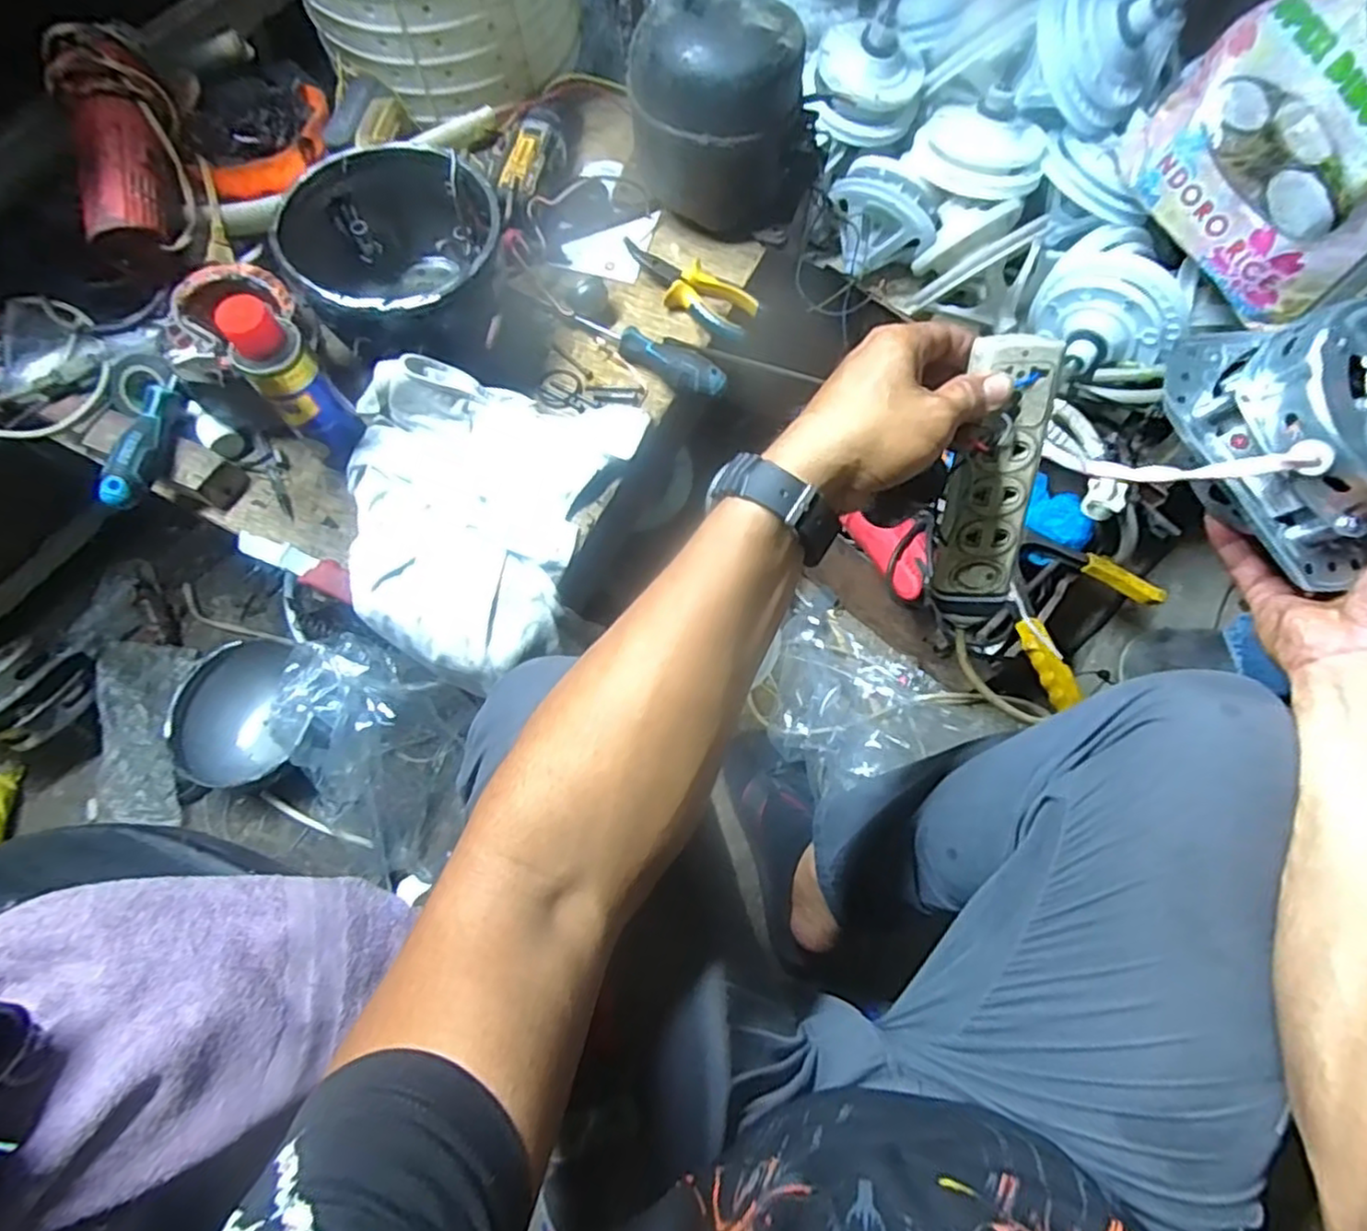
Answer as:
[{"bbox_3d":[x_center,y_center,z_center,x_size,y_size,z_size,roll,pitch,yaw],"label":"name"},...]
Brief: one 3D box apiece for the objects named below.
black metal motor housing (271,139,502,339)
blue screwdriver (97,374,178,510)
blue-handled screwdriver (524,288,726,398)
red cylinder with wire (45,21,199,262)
[{"bbox_3d":[-0.246,-0.307,0.606,0.170,0.110,0.175,0,69,-1],"label":"black metal motor housing"},{"bbox_3d":[-0.445,-0.143,0.570,0.023,0.030,0.117,7,69,2],"label":"blue screwdriver"},{"bbox_3d":[-0.055,-0.265,0.653,0.223,0.034,0.032,35,73,12],"label":"blue-handled screwdriver"},{"bbox_3d":[-0.478,-0.398,0.595,0.081,0.078,0.193,-19,71,-8],"label":"red cylinder with wire"}]

